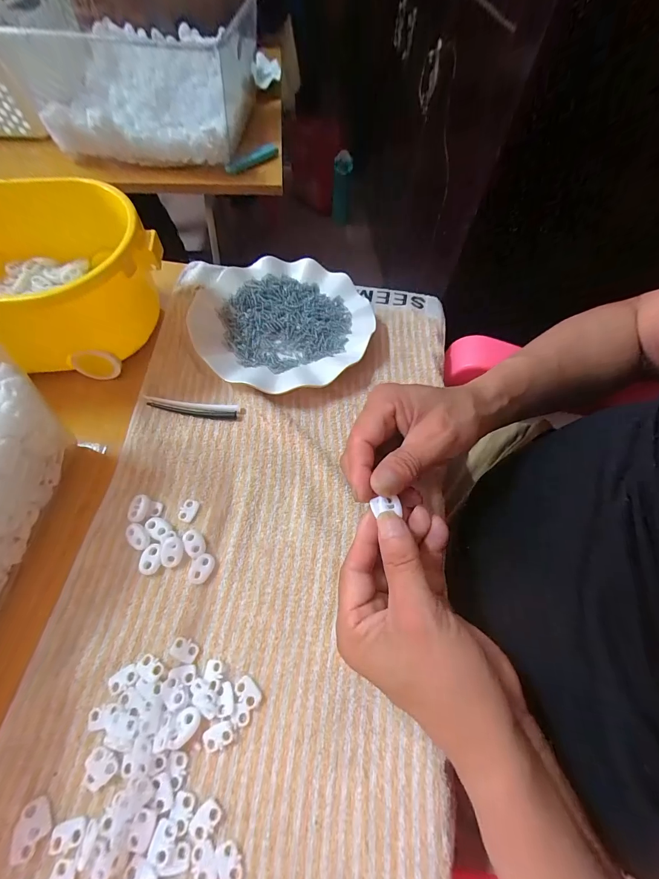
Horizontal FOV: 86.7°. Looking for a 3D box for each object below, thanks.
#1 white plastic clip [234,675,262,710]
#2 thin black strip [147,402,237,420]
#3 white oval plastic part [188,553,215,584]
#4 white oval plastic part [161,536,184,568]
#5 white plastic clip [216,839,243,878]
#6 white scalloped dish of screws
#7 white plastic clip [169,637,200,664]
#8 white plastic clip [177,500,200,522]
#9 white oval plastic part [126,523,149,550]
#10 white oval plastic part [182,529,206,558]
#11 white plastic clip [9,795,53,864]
[{"bbox_3d":[-0.054,0.167,0.230,0.019,0.004,0.012,41,67,16],"label":"white plastic clip"},{"bbox_3d":[-0.129,-0.027,0.327,0.083,0.004,0.008,6,62,-1],"label":"thin black strip"},{"bbox_3d":[-0.097,0.098,0.264,0.015,0.005,0.022,22,63,7],"label":"white oval plastic part"},{"bbox_3d":[-0.120,0.085,0.265,0.016,0.004,0.021,-6,63,-7],"label":"white oval plastic part"},{"bbox_3d":[-0.056,0.236,0.194,0.013,0.004,0.019,-16,65,-12],"label":"white plastic clip"},{"bbox_3d":[-0.050,-0.128,0.374,0.180,0.022,0.167,2,62,-3],"label":"white scalloped dish of screws"},{"bbox_3d":[-0.100,0.144,0.240,0.019,0.004,0.013,21,63,7],"label":"white plastic clip"},{"bbox_3d":[-0.115,0.058,0.284,0.013,0.004,0.018,19,63,6],"label":"white plastic clip"},{"bbox_3d":[-0.148,0.075,0.269,0.014,0.005,0.022,-32,69,-18],"label":"white oval plastic part"},{"bbox_3d":[-0.105,0.080,0.271,0.014,0.005,0.022,-29,68,-18],"label":"white oval plastic part"},{"bbox_3d":[-0.167,0.219,0.196,0.018,0.004,0.026,2,62,-3],"label":"white plastic clip"}]

